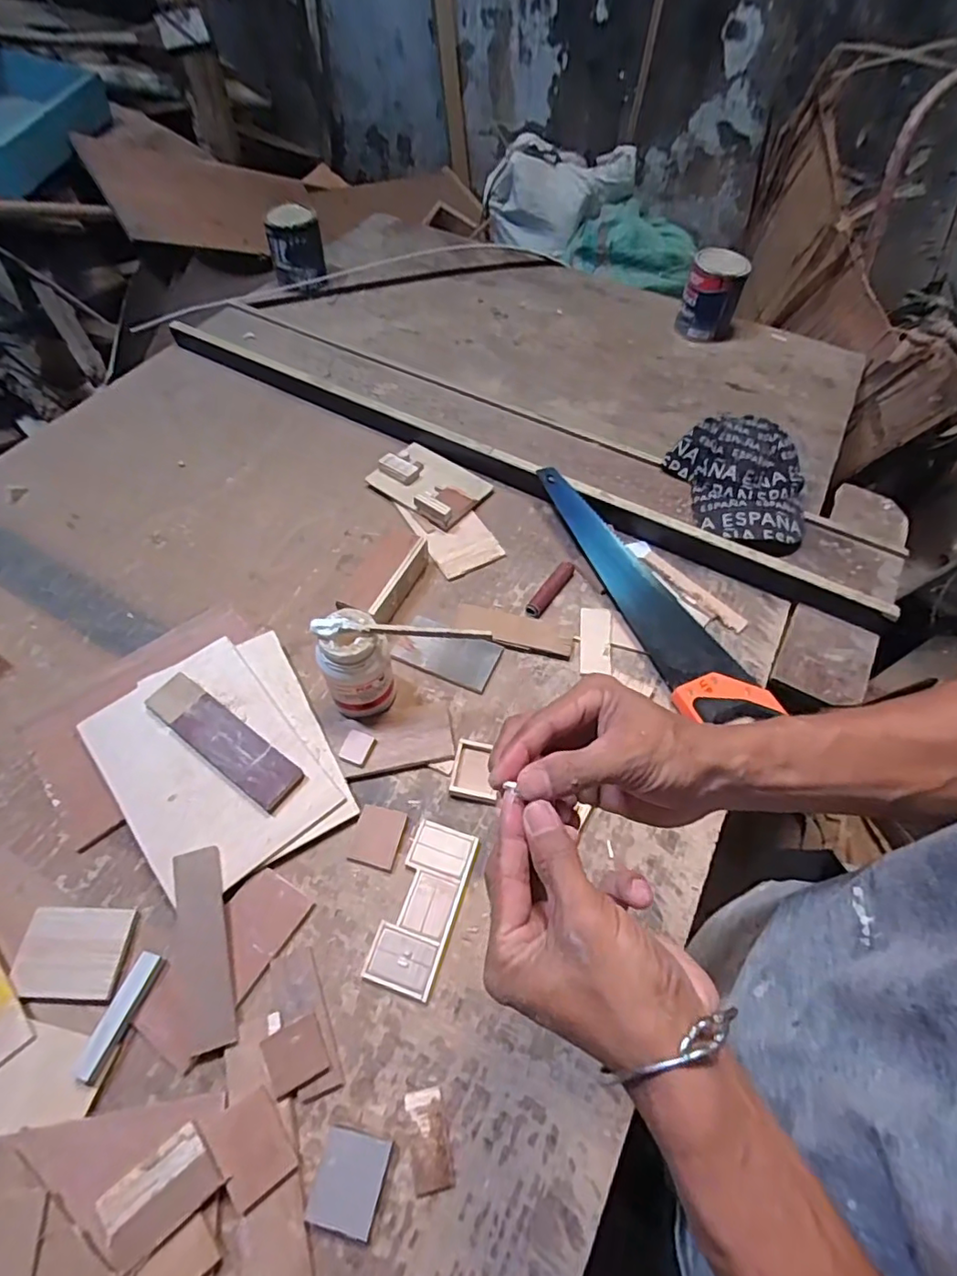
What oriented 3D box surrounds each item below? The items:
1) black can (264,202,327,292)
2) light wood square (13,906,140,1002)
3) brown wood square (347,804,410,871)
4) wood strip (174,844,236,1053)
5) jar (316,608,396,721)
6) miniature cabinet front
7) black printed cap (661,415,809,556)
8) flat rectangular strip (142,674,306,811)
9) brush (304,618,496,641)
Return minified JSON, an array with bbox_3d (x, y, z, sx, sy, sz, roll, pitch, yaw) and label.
[{"bbox_3d":[-0.380,-0.806,1.207,0.102,0.145,0.095,1,55,-1],"label":"black can"},{"bbox_3d":[-0.387,0.301,0.555,0.098,0.008,0.077,2,55,0],"label":"light wood square"},{"bbox_3d":[-0.107,0.212,0.619,0.049,0.007,0.060,13,56,7],"label":"brown wood square"},{"bbox_3d":[-0.263,0.292,0.552,0.044,0.011,0.173,-16,62,-9],"label":"wood strip"},{"bbox_3d":[-0.139,0.033,0.663,0.078,0.141,0.067,-15,57,-12],"label":"jar"},{"bbox_3d":[-0.055,0.268,0.584,0.065,0.014,0.156,18,57,6],"label":"miniature cabinet front"},{"bbox_3d":[0.406,-0.234,0.860,0.173,0.077,0.231,-9,56,-5],"label":"black printed cap"},{"bbox_3d":[-0.286,0.113,0.647,0.199,0.020,0.053,32,60,19],"label":"flat rectangular strip"},{"bbox_3d":[-0.082,-0.011,0.611,0.189,0.010,0.020,1,56,1],"label":"brush"}]

